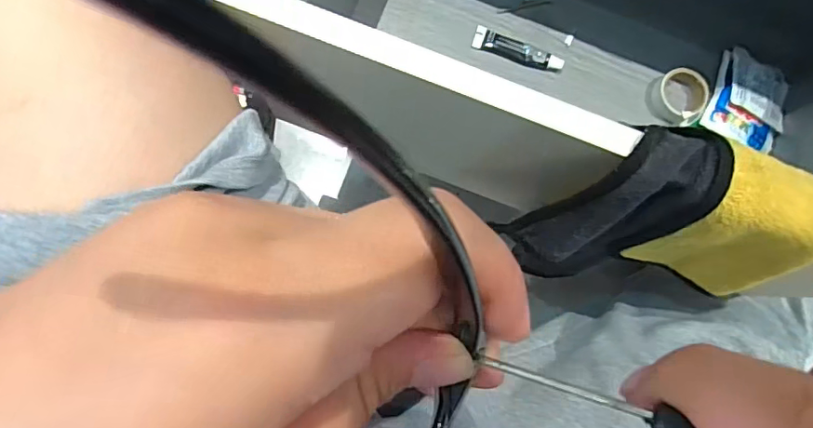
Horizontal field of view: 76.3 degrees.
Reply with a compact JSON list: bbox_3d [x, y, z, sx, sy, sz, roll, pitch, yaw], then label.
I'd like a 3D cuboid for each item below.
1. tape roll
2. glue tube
[{"bbox_3d":[0.257,-0.111,0.491,0.051,0.018,0.052,1,82,-5],"label":"tape roll"},{"bbox_3d":[0.106,-0.155,0.489,0.086,0.015,0.020,21,81,-1],"label":"glue tube"}]

